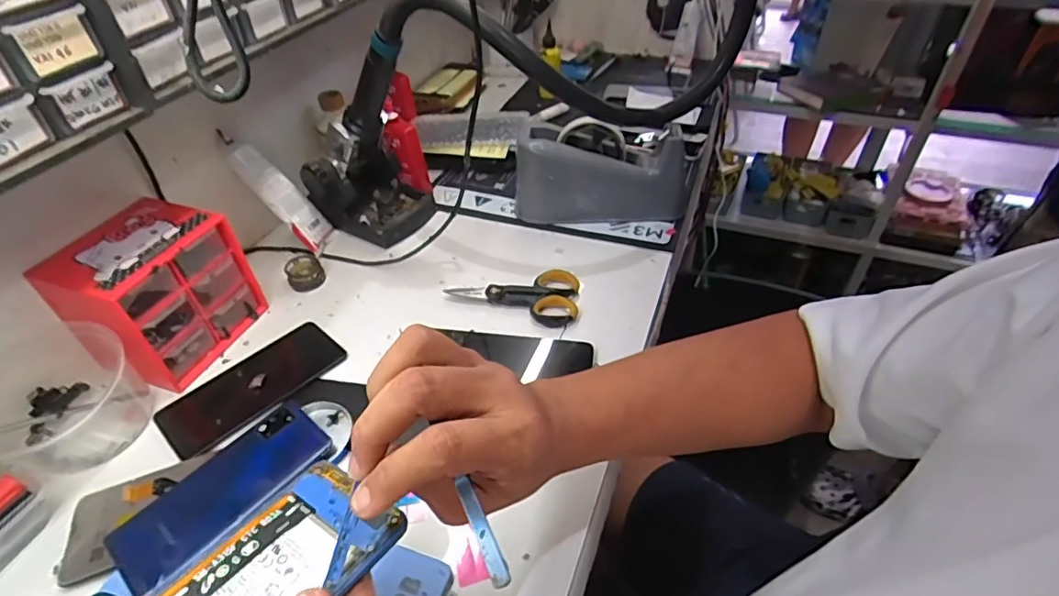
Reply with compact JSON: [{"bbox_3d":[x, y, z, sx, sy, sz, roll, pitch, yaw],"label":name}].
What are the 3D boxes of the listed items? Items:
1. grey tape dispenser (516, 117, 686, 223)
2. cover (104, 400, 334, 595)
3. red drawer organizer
[{"bbox_3d":[0.087,-0.147,0.671,0.207,0.104,0.062,4,42,5],"label":"grey tape dispenser"},{"bbox_3d":[-0.231,0.146,0.420,0.082,0.007,0.154,25,51,32],"label":"cover"},{"bbox_3d":[-0.351,-0.007,0.522,0.105,0.116,0.130,14,44,16],"label":"red drawer organizer"}]

